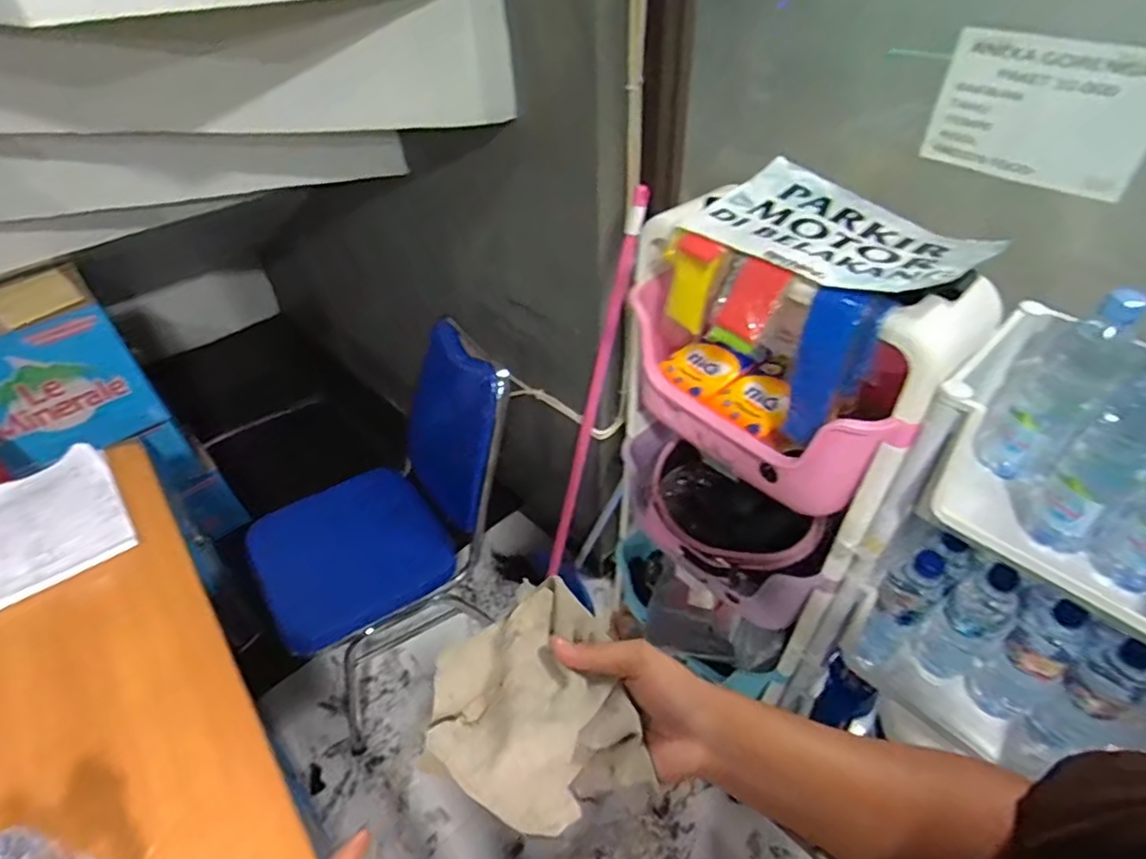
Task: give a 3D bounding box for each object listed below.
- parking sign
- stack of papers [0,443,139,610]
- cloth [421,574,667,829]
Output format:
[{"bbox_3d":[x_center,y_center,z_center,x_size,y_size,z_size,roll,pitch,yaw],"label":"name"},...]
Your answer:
[{"bbox_3d":[0.291,-0.232,0.709,0.218,0.034,0.312,-34,52,-29],"label":"parking sign"},{"bbox_3d":[-0.944,0.163,1.097,0.227,0.020,0.313,-32,51,-27],"label":"stack of papers"},{"bbox_3d":[-0.030,0.184,0.403,0.127,0.057,0.131,-21,46,-18],"label":"cloth"}]

